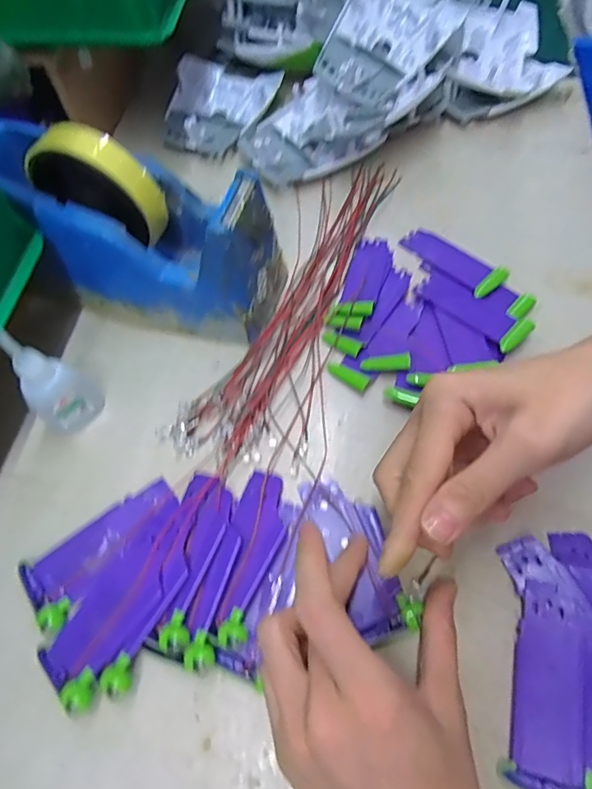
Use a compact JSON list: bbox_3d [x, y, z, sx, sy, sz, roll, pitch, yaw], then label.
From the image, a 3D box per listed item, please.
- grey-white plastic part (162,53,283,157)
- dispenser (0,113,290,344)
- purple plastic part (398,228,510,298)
[{"bbox_3d":[-0.074,-0.268,0.437,0.097,0.025,0.109,18,64,12],"label":"grey-white plastic part"},{"bbox_3d":[-0.094,-0.105,0.305,0.165,0.107,0.076,12,63,7],"label":"dispenser"},{"bbox_3d":[0.115,-0.101,0.349,0.027,0.009,0.081,-41,64,-15],"label":"purple plastic part"}]

